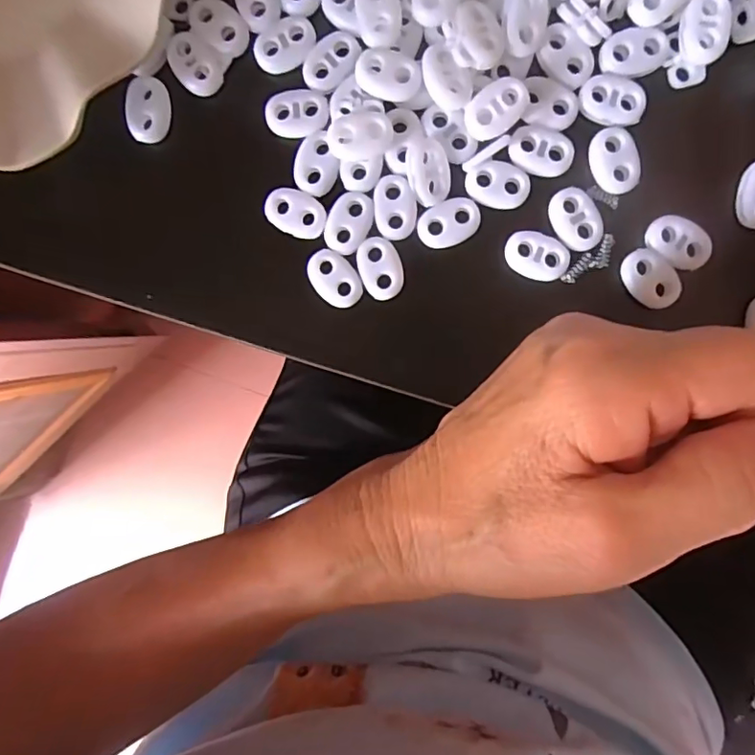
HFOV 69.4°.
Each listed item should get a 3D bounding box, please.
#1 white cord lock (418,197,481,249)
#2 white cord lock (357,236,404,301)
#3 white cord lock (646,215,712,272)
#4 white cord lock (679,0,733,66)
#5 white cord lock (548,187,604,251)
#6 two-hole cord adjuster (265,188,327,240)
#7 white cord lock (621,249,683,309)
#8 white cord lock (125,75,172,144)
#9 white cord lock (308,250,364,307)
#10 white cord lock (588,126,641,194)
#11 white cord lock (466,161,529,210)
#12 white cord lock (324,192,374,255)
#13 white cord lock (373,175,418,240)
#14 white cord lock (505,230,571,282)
[{"bbox_3d":[0.026,-0.055,0.195,0.022,0.004,0.016,-27,93,6],"label":"white cord lock"},{"bbox_3d":[0.001,-0.039,0.196,0.015,0.004,0.022,-16,94,5],"label":"white cord lock"},{"bbox_3d":[0.106,-0.048,0.189,0.023,0.004,0.015,30,97,0],"label":"white cord lock"},{"bbox_3d":[0.110,-0.118,0.184,0.015,0.006,0.020,7,96,3],"label":"white cord lock"},{"bbox_3d":[0.070,-0.056,0.192,0.015,0.004,0.022,-21,94,6],"label":"white cord lock"},{"bbox_3d":[-0.030,-0.060,0.198,0.022,0.004,0.015,22,97,1],"label":"two-hole cord adjuster"},{"bbox_3d":[0.097,-0.035,0.191,0.015,0.004,0.023,-40,92,7],"label":"white cord lock"},{"bbox_3d":[-0.084,-0.098,0.200,0.015,0.004,0.023,5,96,3],"label":"white cord lock"},{"bbox_3d":[-0.016,-0.036,0.197,0.015,0.004,0.023,-45,91,7],"label":"white cord lock"},{"bbox_3d":[0.083,-0.076,0.189,0.015,0.004,0.022,-15,94,5],"label":"white cord lock"},{"bbox_3d":[0.043,-0.068,0.193,0.022,0.004,0.015,11,96,3],"label":"white cord lock"},{"bbox_3d":[-0.010,-0.056,0.197,0.015,0.004,0.022,26,97,1],"label":"white cord lock"},{"bbox_3d":[0.006,-0.061,0.195,0.015,0.004,0.022,-3,95,4],"label":"white cord lock"},{"bbox_3d":[0.057,-0.043,0.193,0.023,0.004,0.015,17,97,2],"label":"white cord lock"}]

